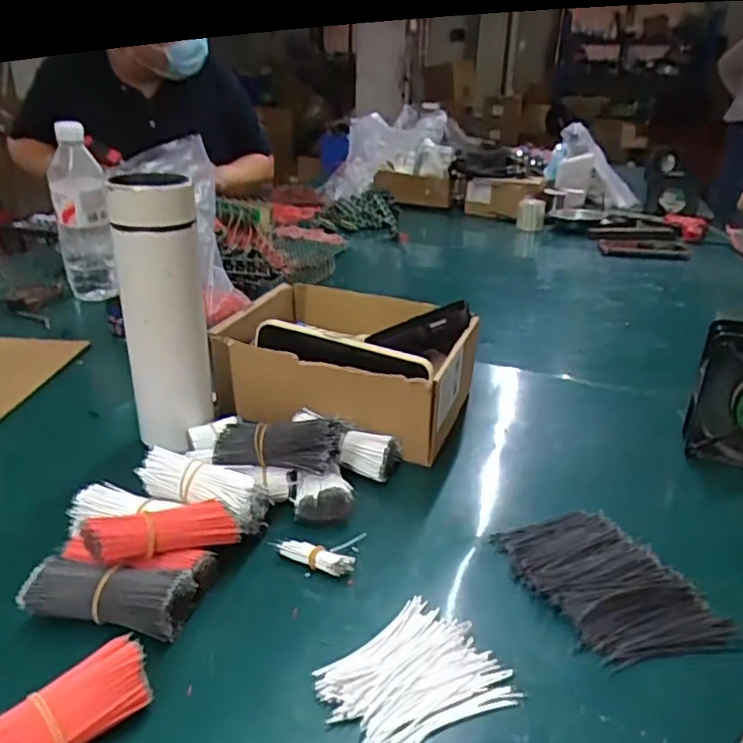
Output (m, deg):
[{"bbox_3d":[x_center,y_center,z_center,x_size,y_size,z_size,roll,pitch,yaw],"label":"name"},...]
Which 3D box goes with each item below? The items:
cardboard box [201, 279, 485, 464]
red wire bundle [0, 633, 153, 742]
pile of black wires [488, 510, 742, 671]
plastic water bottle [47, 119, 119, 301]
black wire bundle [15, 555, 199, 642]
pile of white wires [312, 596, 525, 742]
[{"bbox_3d":[-0.023,0.000,0.599,0.217,0.110,0.158,11,26,17],"label":"cardboard box"},{"bbox_3d":[-0.148,0.167,0.291,0.030,0.033,0.088,24,32,39],"label":"red wire bundle"},{"bbox_3d":[0.153,0.138,0.406,0.092,0.016,0.133,-11,28,-27],"label":"pile of black wires"},{"bbox_3d":[-0.357,-0.191,0.777,0.064,0.209,0.073,-12,28,-29],"label":"plastic water bottle"},{"bbox_3d":[-0.155,0.134,0.371,0.091,0.031,0.036,4,24,4],"label":"black wire bundle"},{"bbox_3d":[0.022,0.169,0.342,0.098,0.007,0.077,-14,29,-32],"label":"pile of white wires"}]

